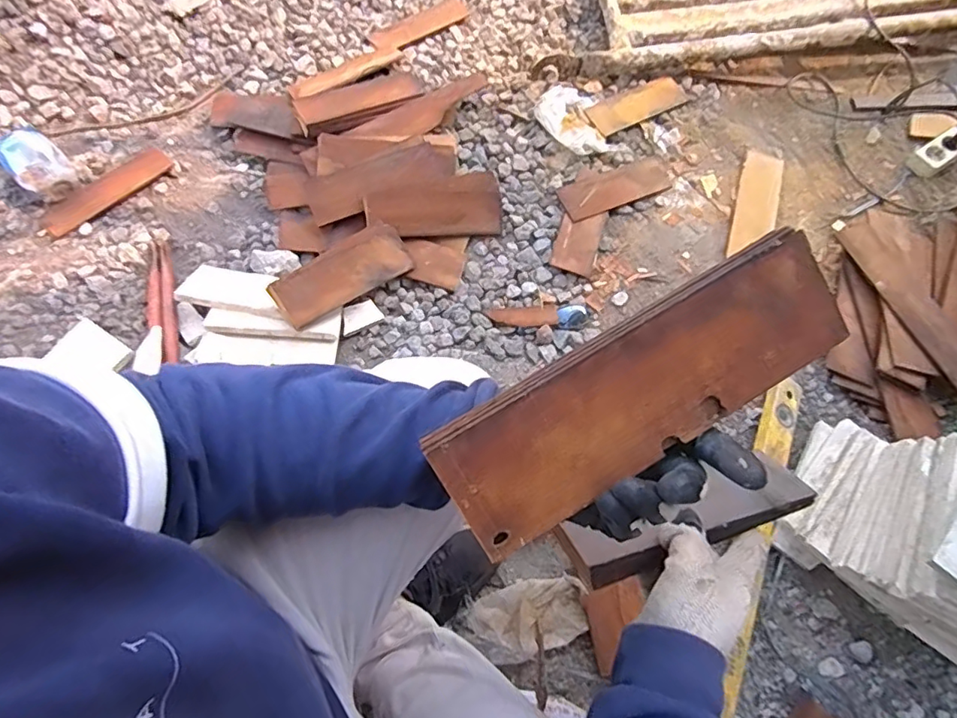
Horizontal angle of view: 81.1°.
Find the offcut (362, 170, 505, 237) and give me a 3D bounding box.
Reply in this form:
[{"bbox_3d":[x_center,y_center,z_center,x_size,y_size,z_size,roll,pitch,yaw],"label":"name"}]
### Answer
[{"bbox_3d":[-0.077,-0.263,0.983,0.231,0.012,0.108,-10,97,-10],"label":"offcut"}]

